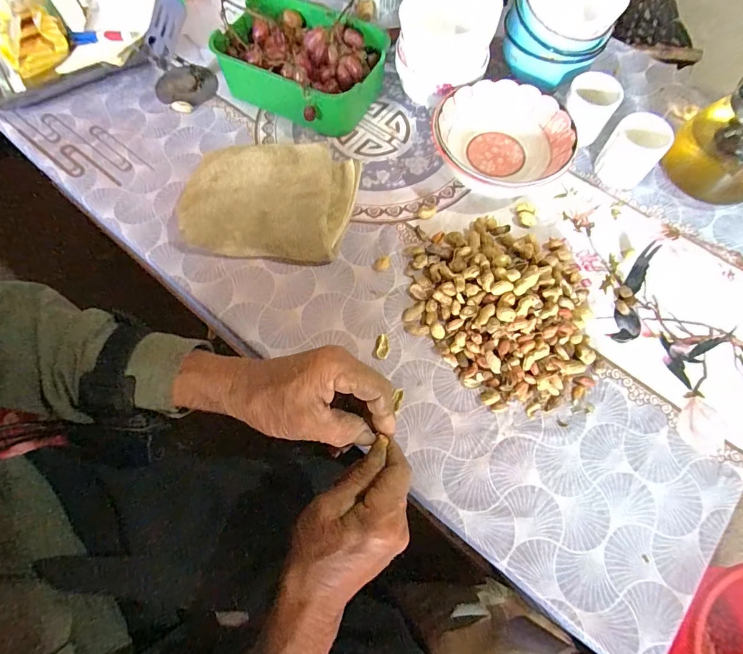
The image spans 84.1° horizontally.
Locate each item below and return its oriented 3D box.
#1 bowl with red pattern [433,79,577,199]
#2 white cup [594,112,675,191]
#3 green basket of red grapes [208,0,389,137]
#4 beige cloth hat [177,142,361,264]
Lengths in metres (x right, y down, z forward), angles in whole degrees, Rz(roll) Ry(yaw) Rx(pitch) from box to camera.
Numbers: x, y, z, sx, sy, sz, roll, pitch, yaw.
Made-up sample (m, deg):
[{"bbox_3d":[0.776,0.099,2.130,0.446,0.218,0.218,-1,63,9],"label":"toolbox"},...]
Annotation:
[{"bbox_3d":[0.168,-0.236,0.536,0.169,0.061,0.154,0,67,0],"label":"bowl with red pattern"},{"bbox_3d":[0.334,-0.224,0.531,0.066,0.070,0.058,34,71,13],"label":"white cup"},{"bbox_3d":[-0.099,-0.372,0.580,0.231,0.076,0.170,31,70,12],"label":"green basket of red grapes"},{"bbox_3d":[-0.121,-0.156,0.507,0.190,0.047,0.148,6,67,2],"label":"beige cloth hat"}]

